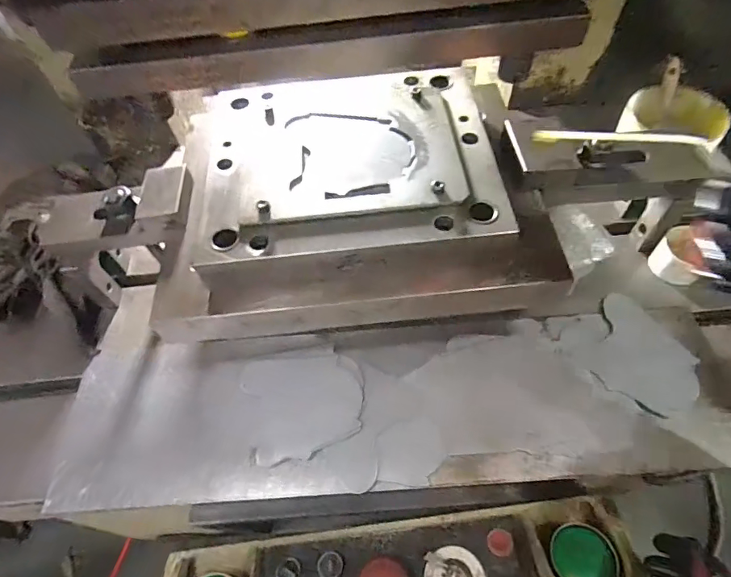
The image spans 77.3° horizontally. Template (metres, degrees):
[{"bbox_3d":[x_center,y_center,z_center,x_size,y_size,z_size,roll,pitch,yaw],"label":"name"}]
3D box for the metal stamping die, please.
[{"bbox_3d":[-0.012,-0.101,0.559,0.431,0.136,0.317,-6,56,1],"label":"metal stamping die"}]

